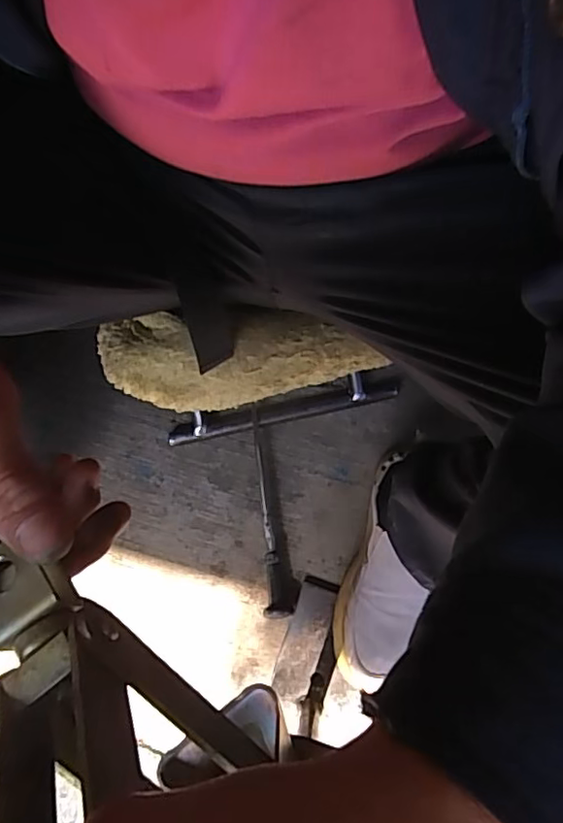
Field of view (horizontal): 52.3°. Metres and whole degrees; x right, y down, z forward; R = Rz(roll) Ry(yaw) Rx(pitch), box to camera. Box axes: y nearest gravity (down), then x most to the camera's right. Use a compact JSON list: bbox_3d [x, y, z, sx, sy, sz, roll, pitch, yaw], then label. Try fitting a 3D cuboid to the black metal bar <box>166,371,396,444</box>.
[{"bbox_3d":[0.004,-0.002,0.708,0.282,0.034,0.031,-12,68,-7],"label":"black metal bar"}]

